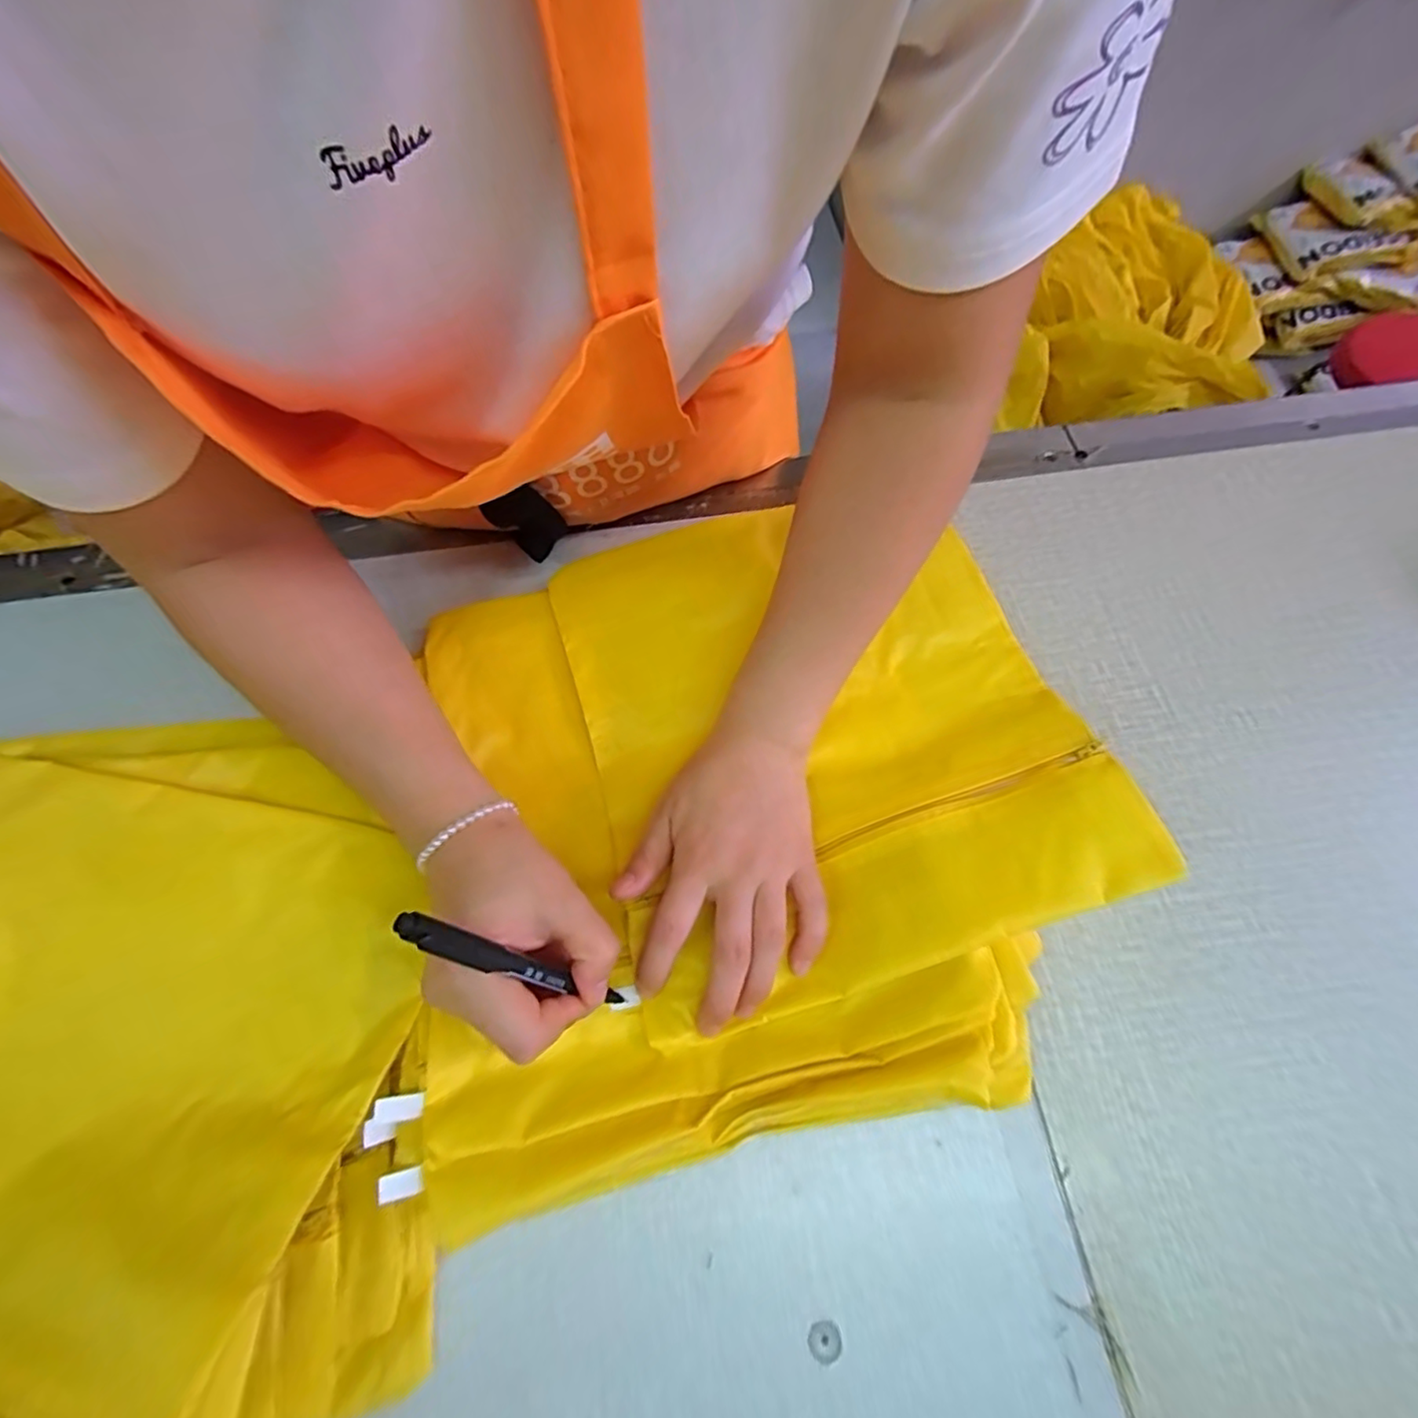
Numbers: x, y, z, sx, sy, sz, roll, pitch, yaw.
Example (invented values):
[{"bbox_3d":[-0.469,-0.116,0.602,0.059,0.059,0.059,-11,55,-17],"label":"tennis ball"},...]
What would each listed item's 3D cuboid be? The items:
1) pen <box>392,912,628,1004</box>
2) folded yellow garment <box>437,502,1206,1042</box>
[{"bbox_3d":[-0.075,0.110,0.254,0.009,0.129,0.009,6,61,38],"label":"pen"},{"bbox_3d":[0.024,0.011,0.341,0.326,0.058,0.283,-17,65,-6],"label":"folded yellow garment"}]

